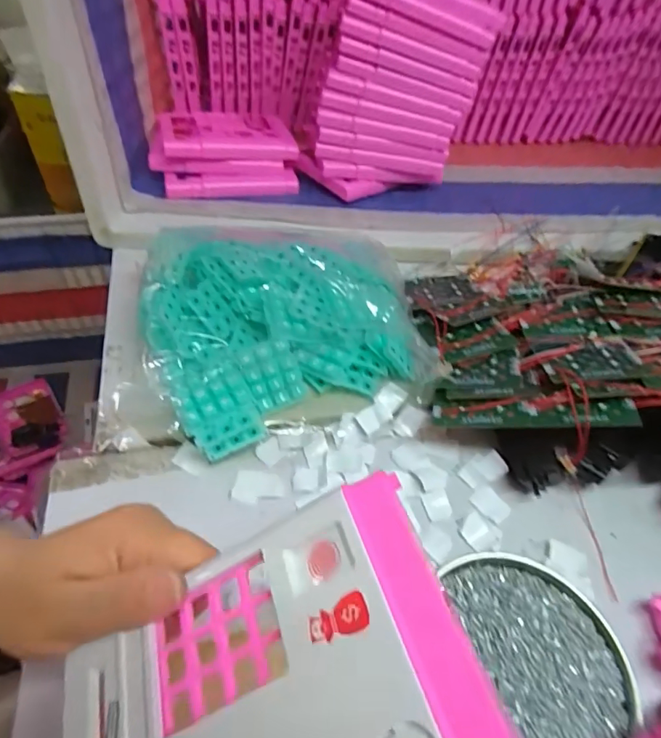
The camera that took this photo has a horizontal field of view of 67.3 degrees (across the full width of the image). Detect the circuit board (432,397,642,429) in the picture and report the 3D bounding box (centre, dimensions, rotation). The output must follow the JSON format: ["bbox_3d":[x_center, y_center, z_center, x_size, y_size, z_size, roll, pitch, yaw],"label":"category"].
[{"bbox_3d":[0.153,0.033,0.384,0.144,0.007,0.028,-2,48,19],"label":"circuit board"}]

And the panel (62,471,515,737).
[{"bbox_3d":[-0.024,0.125,0.168,0.155,0.015,0.125,-32,46,6],"label":"panel"}]

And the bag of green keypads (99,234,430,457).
[{"bbox_3d":[-0.056,-0.038,0.437,0.280,0.073,0.205,-6,50,-10],"label":"bag of green keypads"}]

